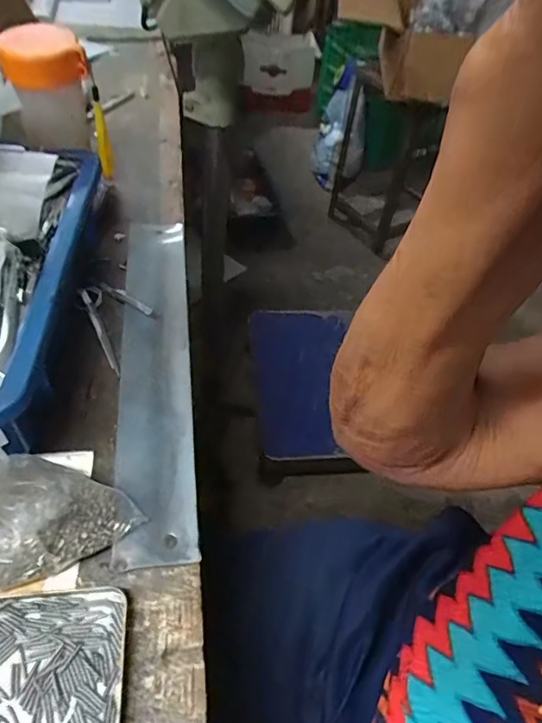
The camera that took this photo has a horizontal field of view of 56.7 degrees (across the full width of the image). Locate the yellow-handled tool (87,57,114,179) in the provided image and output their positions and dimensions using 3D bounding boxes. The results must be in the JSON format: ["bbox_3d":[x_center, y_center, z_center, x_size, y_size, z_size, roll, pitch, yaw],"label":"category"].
[{"bbox_3d":[-0.178,-0.245,0.525,0.013,0.115,0.017,-12,50,-15],"label":"yellow-handled tool"}]

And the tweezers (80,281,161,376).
[{"bbox_3d":[-0.121,-0.038,0.413,0.049,0.010,0.099,-19,55,-22],"label":"tweezers"}]

